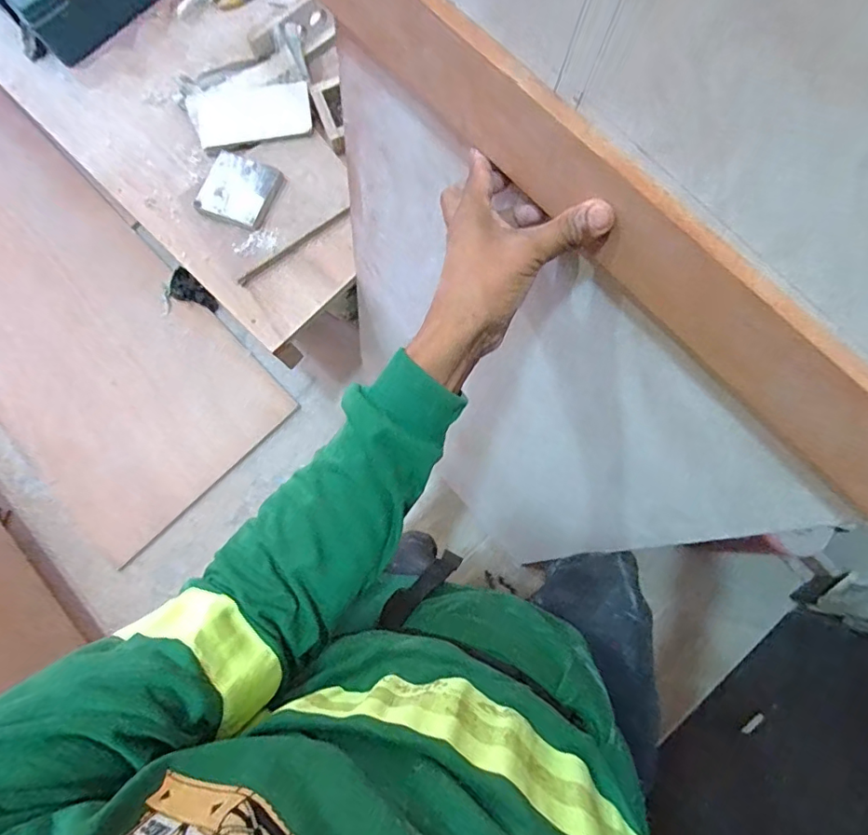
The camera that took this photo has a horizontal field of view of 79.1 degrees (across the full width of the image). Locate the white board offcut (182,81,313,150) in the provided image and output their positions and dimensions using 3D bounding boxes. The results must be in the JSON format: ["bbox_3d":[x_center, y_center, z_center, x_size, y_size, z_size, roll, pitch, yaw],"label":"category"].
[{"bbox_3d":[-0.326,-0.542,0.941,0.209,0.014,0.110,-11,87,-1],"label":"white board offcut"}]

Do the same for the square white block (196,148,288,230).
[{"bbox_3d":[-0.328,-0.381,0.885,0.119,0.024,0.121,25,80,7],"label":"square white block"}]

